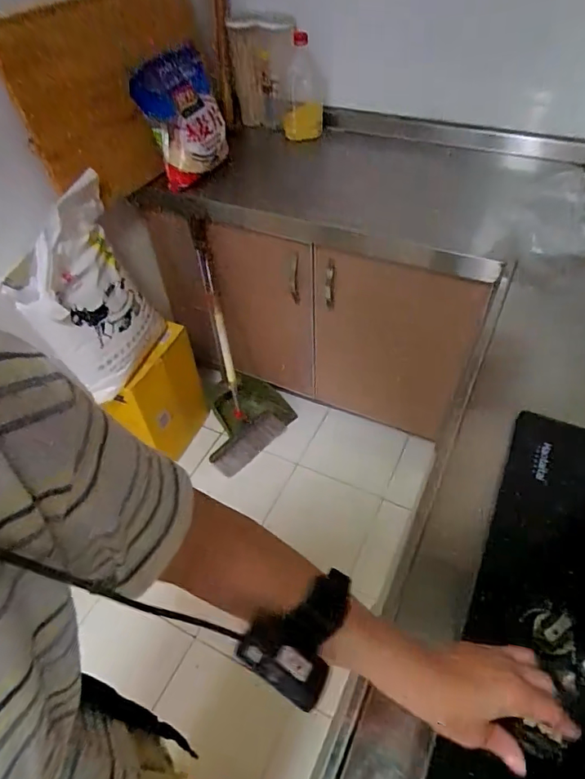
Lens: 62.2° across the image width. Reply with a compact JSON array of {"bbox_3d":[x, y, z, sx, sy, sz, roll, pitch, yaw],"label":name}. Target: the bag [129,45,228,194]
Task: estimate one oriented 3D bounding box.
[{"bbox_3d":[-0.293,-0.729,1.299,0.216,0.318,0.085,-21,10,-3],"label":"bag"}]

